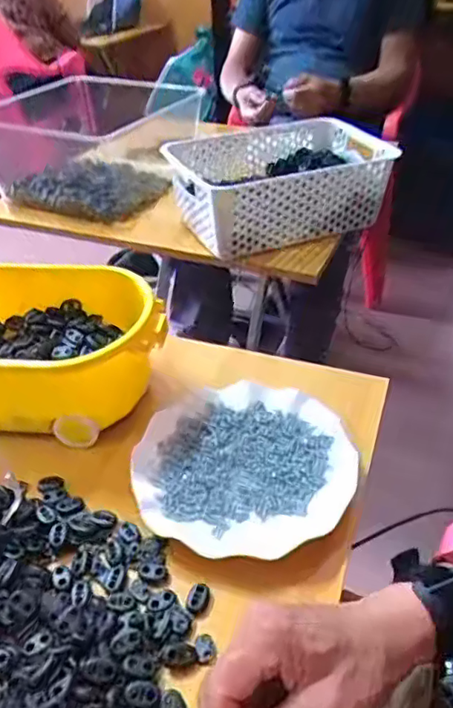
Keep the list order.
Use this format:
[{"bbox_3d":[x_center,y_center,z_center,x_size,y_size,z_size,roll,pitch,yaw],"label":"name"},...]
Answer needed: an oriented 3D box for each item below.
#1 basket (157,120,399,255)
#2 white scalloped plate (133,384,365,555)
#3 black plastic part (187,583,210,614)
[{"bbox_3d":[0.082,-0.260,0.872,0.316,0.106,0.203,-18,40,-19],"label":"basket"},{"bbox_3d":[0.016,0.092,0.495,0.178,0.026,0.167,-2,38,1],"label":"white scalloped plate"},{"bbox_3d":[-0.020,0.173,0.406,0.014,0.009,0.018,5,38,9],"label":"black plastic part"}]

